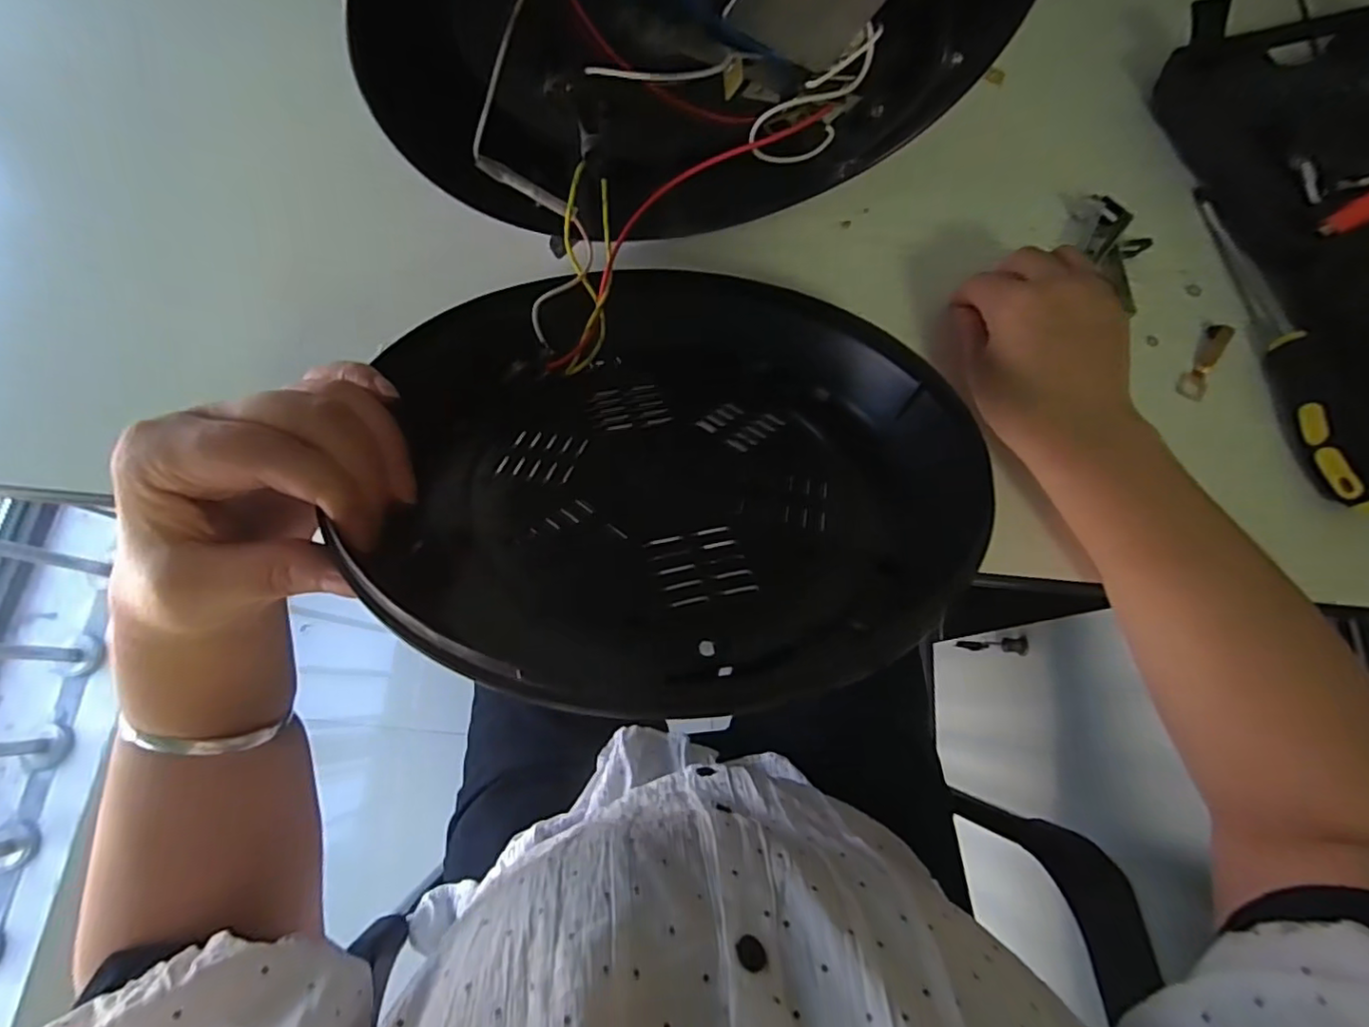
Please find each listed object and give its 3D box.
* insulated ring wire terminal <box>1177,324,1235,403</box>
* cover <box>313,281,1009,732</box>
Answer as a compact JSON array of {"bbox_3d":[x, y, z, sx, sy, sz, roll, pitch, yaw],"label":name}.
[{"bbox_3d":[0.310,-0.091,0.356,0.014,0.010,0.052,31,75,7],"label":"insulated ring wire terminal"},{"bbox_3d":[-0.006,-0.028,0.264,0.246,0.036,0.236,-20,53,-16],"label":"cover"}]

